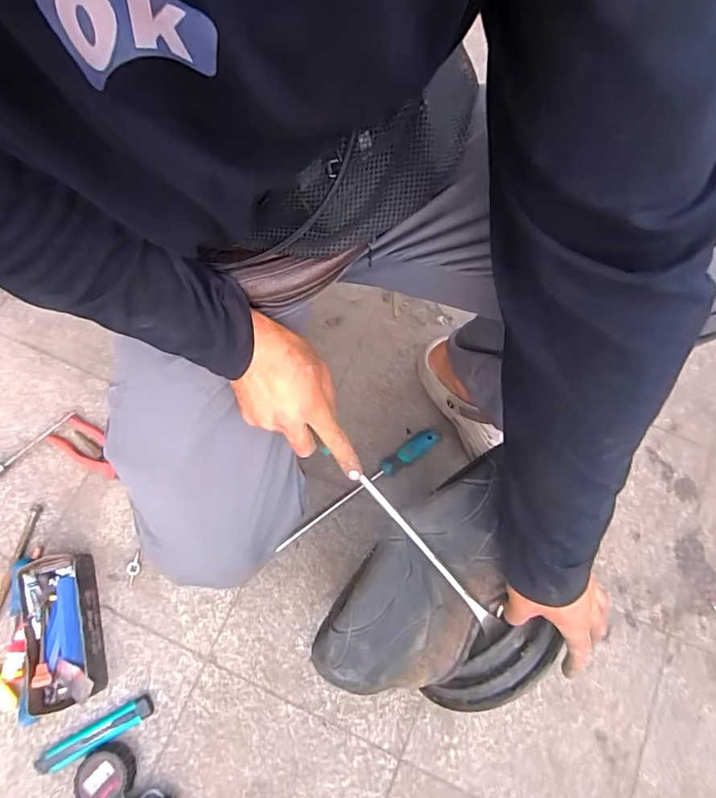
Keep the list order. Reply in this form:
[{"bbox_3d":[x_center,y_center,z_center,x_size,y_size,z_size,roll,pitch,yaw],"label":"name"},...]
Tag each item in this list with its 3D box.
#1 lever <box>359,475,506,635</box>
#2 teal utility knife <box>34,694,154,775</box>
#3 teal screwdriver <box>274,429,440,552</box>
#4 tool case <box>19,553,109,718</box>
[{"bbox_3d":[0.073,0.158,0.496,0.017,0.013,0.211,-41,93,-12],"label":"lever"},{"bbox_3d":[-0.355,0.454,0.653,0.154,0.019,0.029,-27,76,-9],"label":"teal utility knife"},{"bbox_3d":[0.003,0.138,0.746,0.306,0.033,0.028,-34,77,-11],"label":"teal screwdriver"},{"bbox_3d":[-0.418,0.321,0.677,0.106,0.046,0.201,-16,74,-6],"label":"tool case"}]

